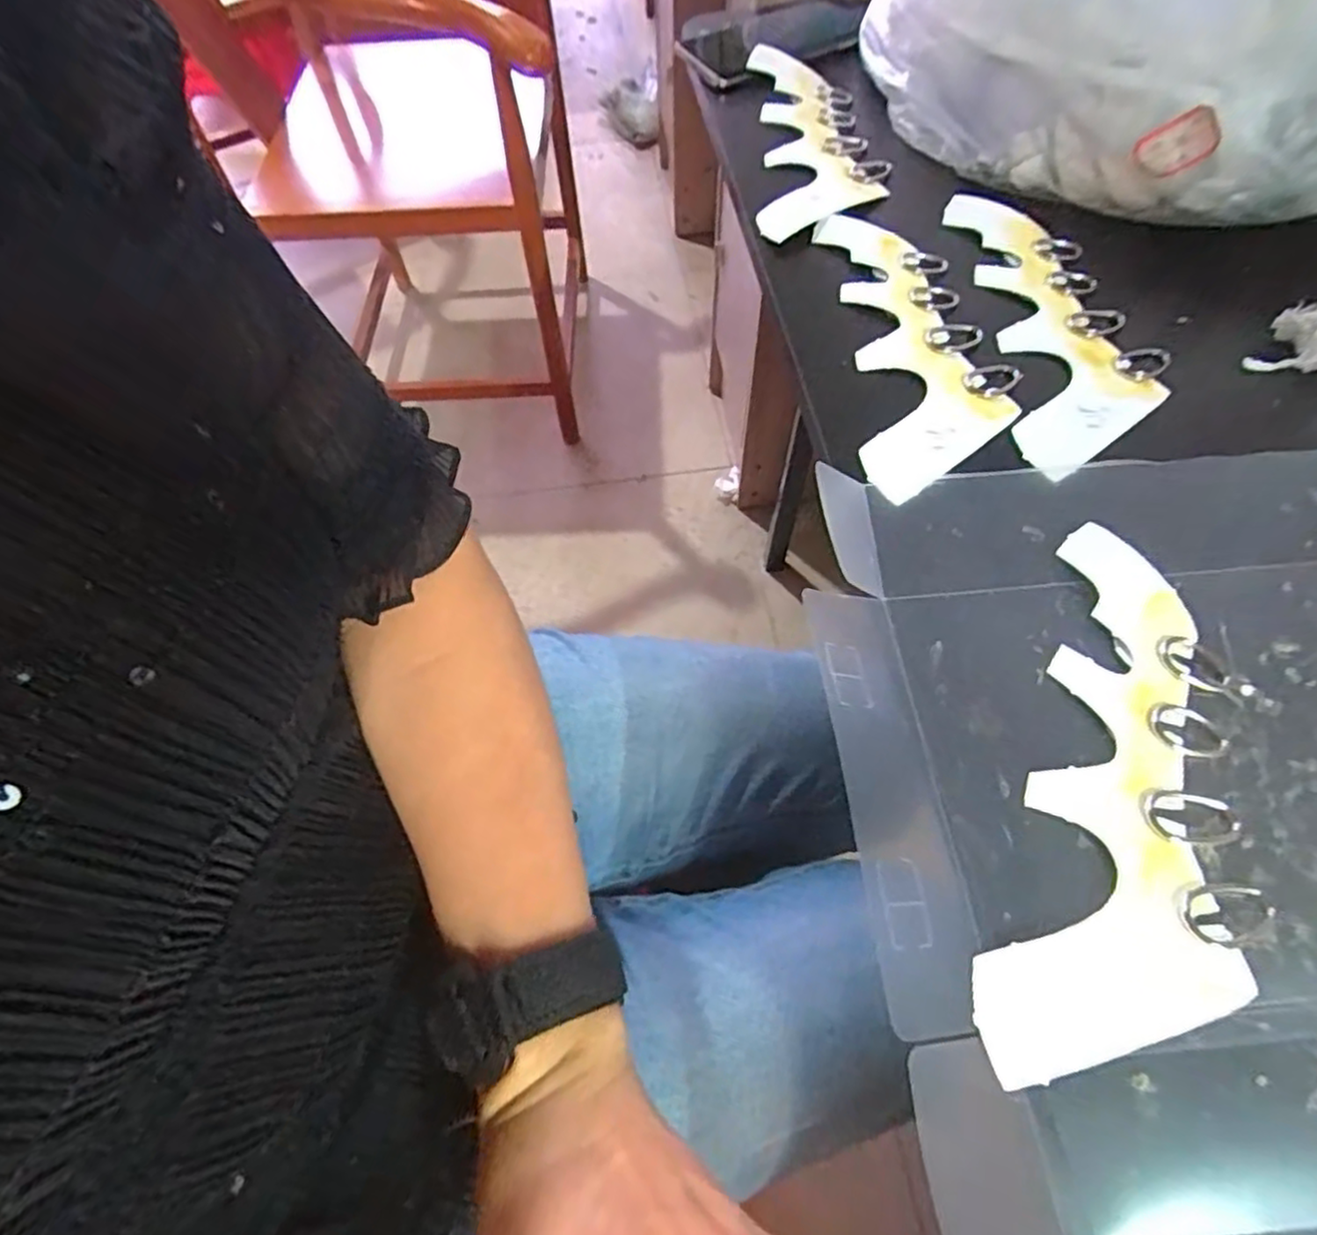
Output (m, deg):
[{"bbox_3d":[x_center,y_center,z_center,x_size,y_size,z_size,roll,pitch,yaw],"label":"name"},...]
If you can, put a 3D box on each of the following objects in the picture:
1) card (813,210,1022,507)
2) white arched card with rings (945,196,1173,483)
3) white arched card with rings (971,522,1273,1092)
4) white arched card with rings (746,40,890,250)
[{"bbox_3d":[0.141,-0.157,0.385,0.084,0.004,0.212,-4,61,0],"label":"card"},{"bbox_3d":[0.221,-0.165,0.386,0.083,0.011,0.211,-4,61,0],"label":"white arched card with rings"},{"bbox_3d":[0.179,0.065,0.257,0.079,0.012,0.212,21,64,13],"label":"white arched card with rings"},{"bbox_3d":[0.110,-0.343,0.486,0.082,0.009,0.226,1,62,3],"label":"white arched card with rings"}]

